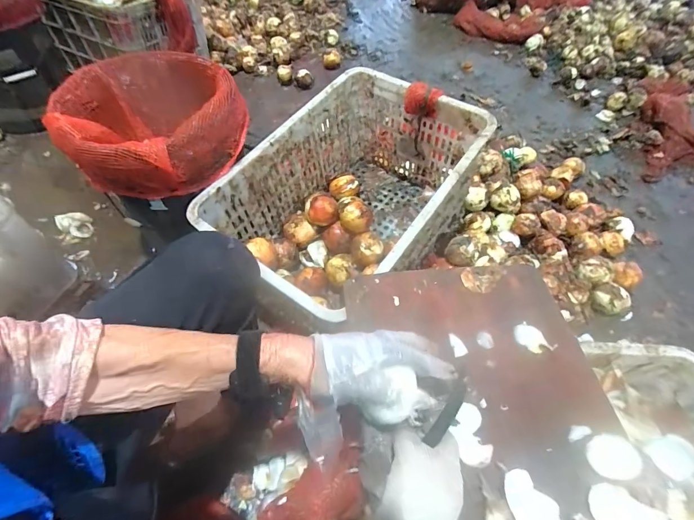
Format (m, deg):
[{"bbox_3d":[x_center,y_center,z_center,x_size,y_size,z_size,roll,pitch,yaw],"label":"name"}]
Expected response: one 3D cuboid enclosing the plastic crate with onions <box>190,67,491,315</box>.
[{"bbox_3d":[0.023,-0.137,0.768,0.359,0.288,0.520,32,58,18],"label":"plastic crate with onions"}]

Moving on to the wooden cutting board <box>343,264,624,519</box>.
[{"bbox_3d":[0.173,0.236,0.376,0.293,0.030,0.520,-6,55,-8],"label":"wooden cutting board"}]

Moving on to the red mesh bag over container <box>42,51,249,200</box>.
[{"bbox_3d":[-0.361,-0.257,0.676,0.311,0.158,0.312,-37,64,-26],"label":"red mesh bag over container"}]

